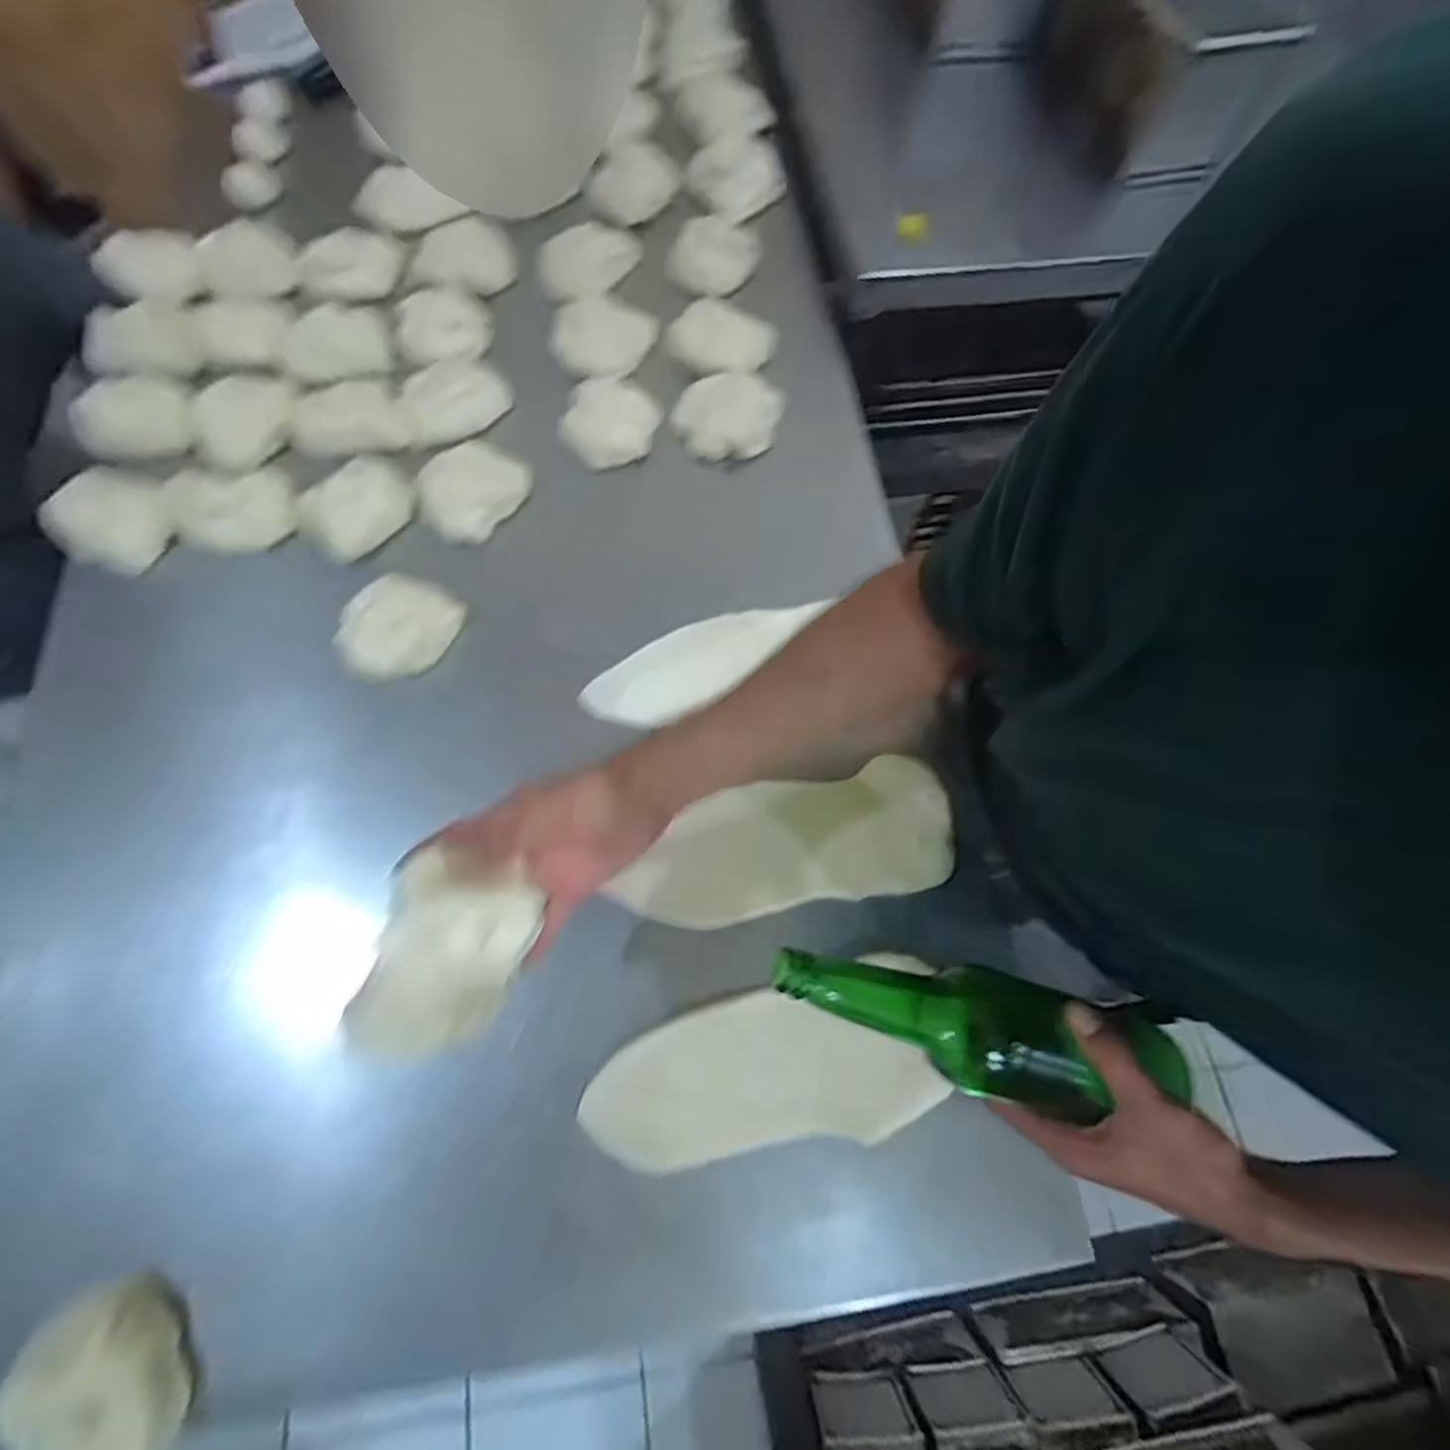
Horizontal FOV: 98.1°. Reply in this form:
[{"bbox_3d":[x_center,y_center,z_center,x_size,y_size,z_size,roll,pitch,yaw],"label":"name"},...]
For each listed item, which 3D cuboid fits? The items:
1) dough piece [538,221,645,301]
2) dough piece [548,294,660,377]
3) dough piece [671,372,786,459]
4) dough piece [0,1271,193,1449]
[{"bbox_3d":[-0.184,-0.622,0.835,0.139,0.050,0.071,-28,73,-11],"label":"dough piece"},{"bbox_3d":[-0.149,-0.482,0.778,0.129,0.048,0.074,-17,71,-8],"label":"dough piece"},{"bbox_3d":[0.006,-0.365,0.738,0.129,0.036,0.094,-7,70,-4],"label":"dough piece"},{"bbox_3d":[-0.422,0.449,0.425,0.117,0.070,0.063,42,74,13],"label":"dough piece"}]

